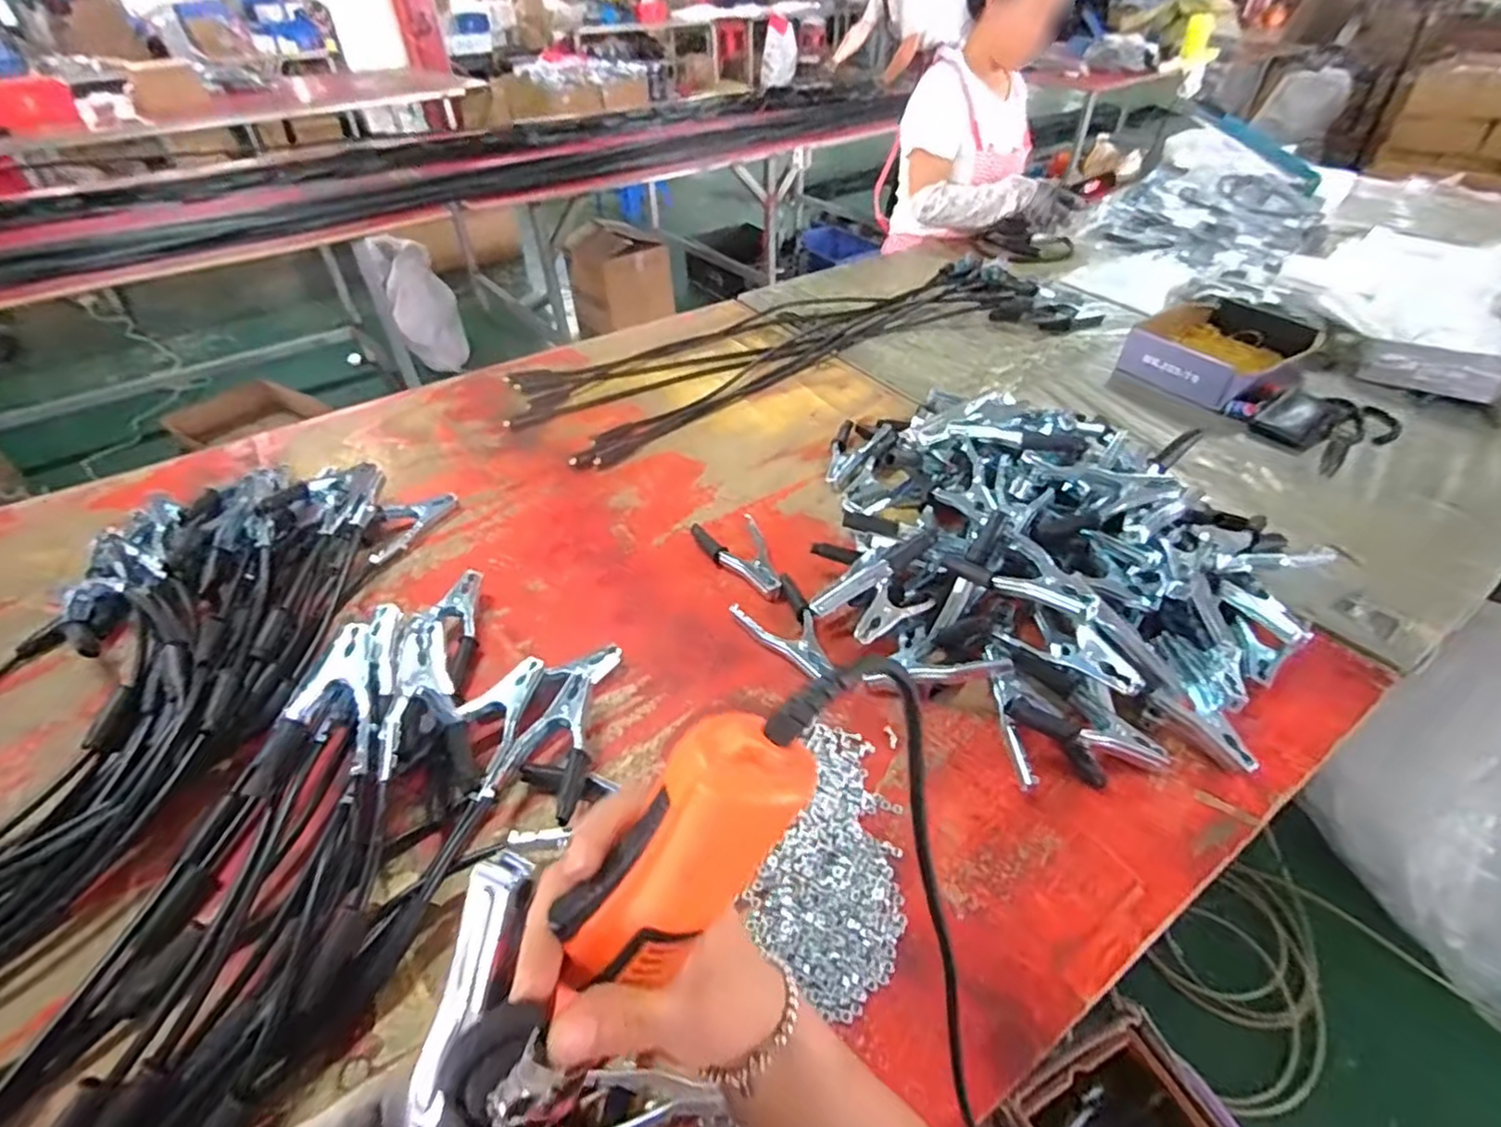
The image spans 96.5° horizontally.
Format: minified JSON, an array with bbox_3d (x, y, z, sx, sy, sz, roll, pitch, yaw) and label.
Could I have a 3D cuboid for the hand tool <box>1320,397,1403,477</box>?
[{"bbox_3d":[0.891,-0.181,0.975,0.092,0.013,0.231,22,47,26],"label":"hand tool"}]

